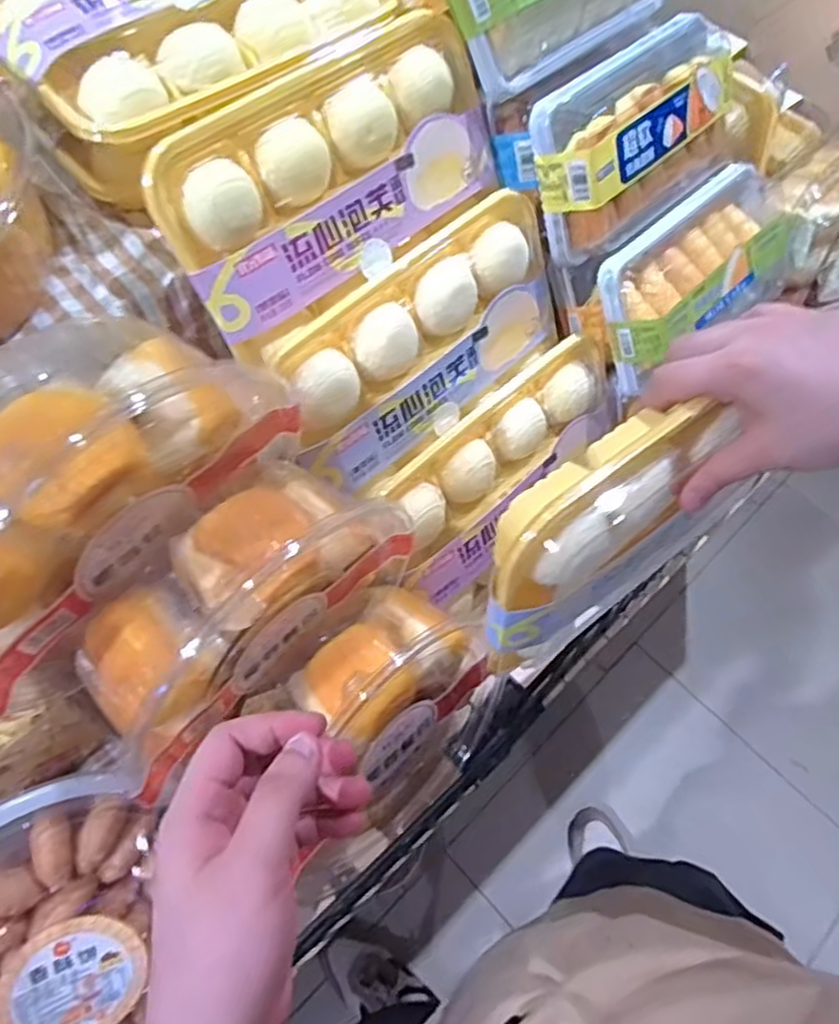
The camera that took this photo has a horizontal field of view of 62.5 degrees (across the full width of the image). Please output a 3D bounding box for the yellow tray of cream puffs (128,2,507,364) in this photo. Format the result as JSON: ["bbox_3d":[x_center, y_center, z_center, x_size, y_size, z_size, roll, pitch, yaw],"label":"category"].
[{"bbox_3d":[-0.058,-0.246,0.506,0.271,0.039,0.143,-41,116,-18],"label":"yellow tray of cream puffs"}]

